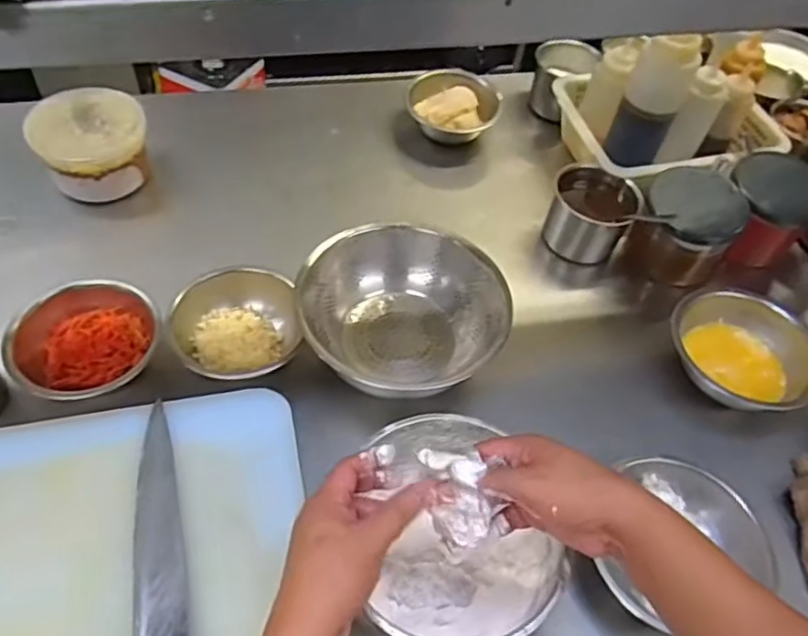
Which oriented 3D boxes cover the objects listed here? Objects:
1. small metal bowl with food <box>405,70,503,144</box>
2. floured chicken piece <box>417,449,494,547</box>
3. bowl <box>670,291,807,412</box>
[{"bbox_3d":[0.083,-0.347,1.057,0.129,0.077,0.118,3,52,-3],"label":"small metal bowl with food"},{"bbox_3d":[0.040,0.133,0.483,0.035,0.079,0.034,-18,16,-19],"label":"floured chicken piece"},{"bbox_3d":[0.401,0.049,0.780,0.156,0.084,0.164,3,52,-3],"label":"bowl"}]

